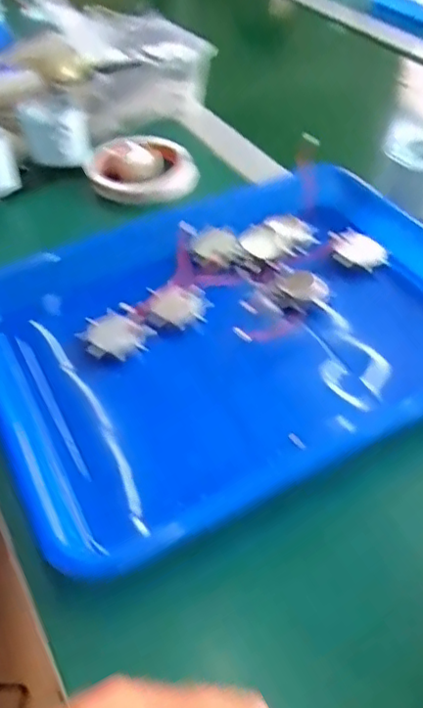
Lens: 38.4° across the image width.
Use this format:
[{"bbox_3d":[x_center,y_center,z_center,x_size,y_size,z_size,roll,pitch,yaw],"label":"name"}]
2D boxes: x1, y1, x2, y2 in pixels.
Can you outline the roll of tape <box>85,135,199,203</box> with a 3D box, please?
[{"bbox_3d":[-0.068,-0.178,0.579,0.096,0.029,0.096,-1,46,1],"label":"roll of tape"}]

